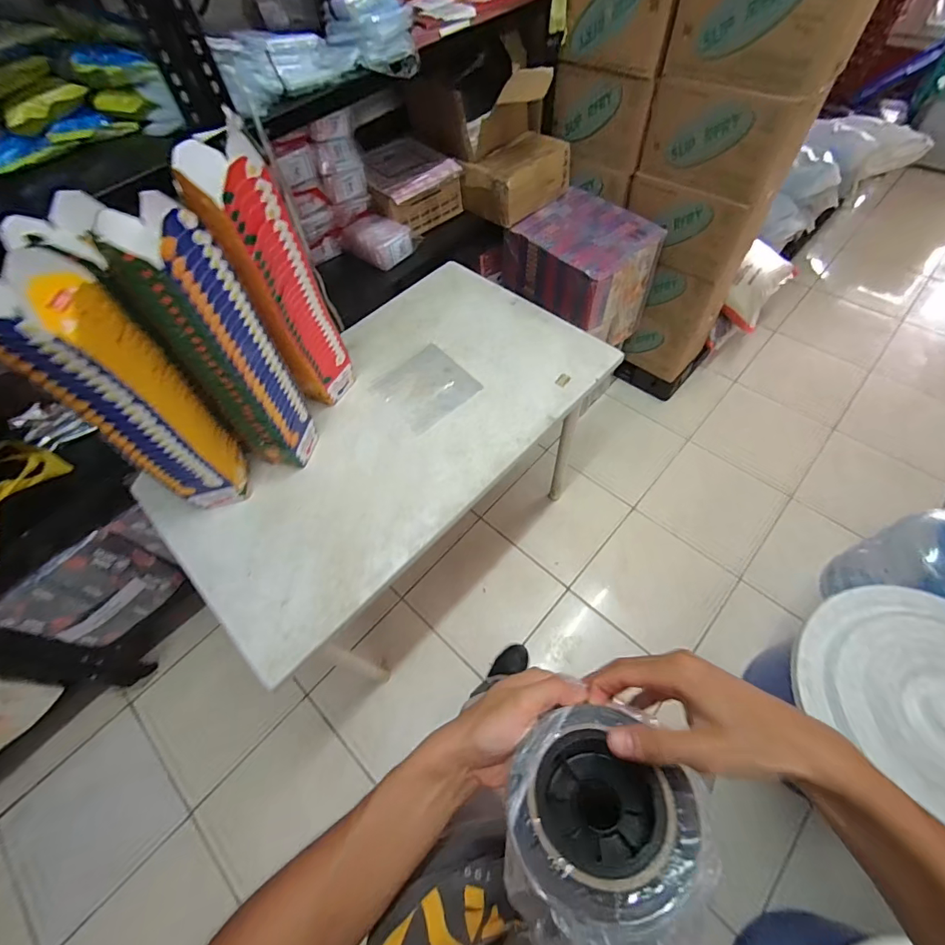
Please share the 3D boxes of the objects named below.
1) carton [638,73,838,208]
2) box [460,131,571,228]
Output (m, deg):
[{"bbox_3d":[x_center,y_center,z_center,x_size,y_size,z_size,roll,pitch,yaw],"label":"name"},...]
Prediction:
[{"bbox_3d":[0.723,-0.978,1.247,0.381,0.231,0.186,38,69,24],"label":"carton"},{"bbox_3d":[0.148,-0.972,1.421,0.203,0.166,0.328,38,69,24],"label":"box"}]

